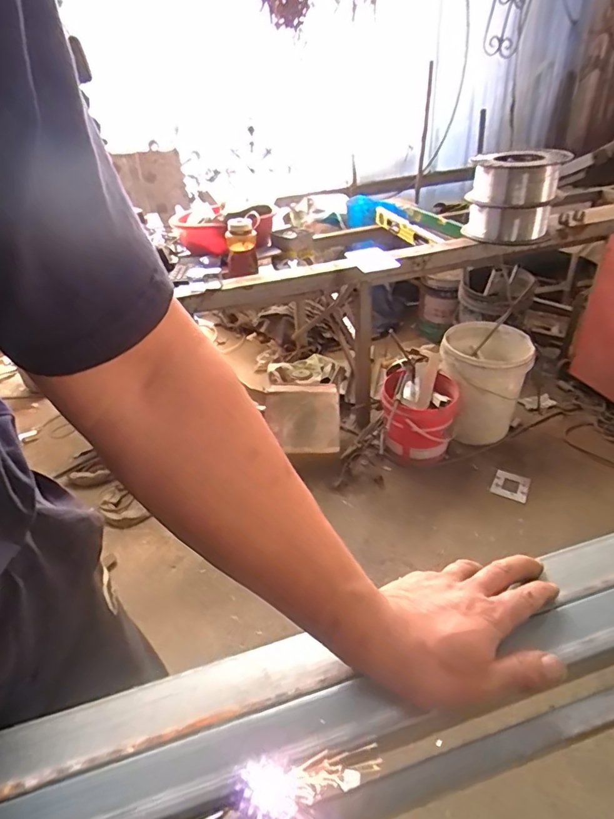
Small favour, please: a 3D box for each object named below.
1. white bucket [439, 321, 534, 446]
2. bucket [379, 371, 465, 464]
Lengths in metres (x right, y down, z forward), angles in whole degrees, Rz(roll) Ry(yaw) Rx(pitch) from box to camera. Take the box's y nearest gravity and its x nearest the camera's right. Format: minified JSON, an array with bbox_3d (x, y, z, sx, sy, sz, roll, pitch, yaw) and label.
[{"bbox_3d":[0.624,-0.102,1.754,0.295,0.331,0.321,10,39,19],"label":"white bucket"},{"bbox_3d":[0.381,0.038,1.681,0.254,0.250,0.254,-3,37,2],"label":"bucket"}]

